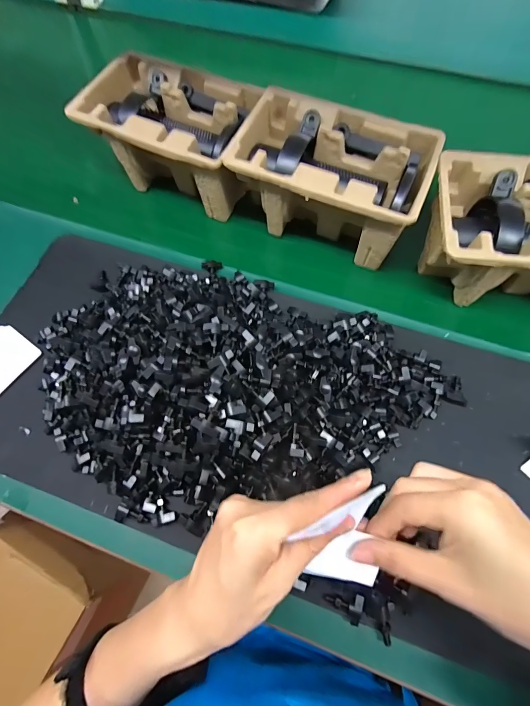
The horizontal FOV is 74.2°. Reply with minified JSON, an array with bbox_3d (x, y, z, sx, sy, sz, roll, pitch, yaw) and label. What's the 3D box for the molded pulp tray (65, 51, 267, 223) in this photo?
[{"bbox_3d":[-0.126,-0.293,0.485,0.206,0.110,0.144,18,68,10],"label":"molded pulp tray"}]

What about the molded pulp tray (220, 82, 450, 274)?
[{"bbox_3d":[0.081,-0.212,0.440,0.221,0.104,0.143,19,66,12],"label":"molded pulp tray"}]

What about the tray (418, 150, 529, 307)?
[{"bbox_3d":[0.296,-0.127,0.399,0.220,0.111,0.143,5,63,6],"label":"tray"}]

